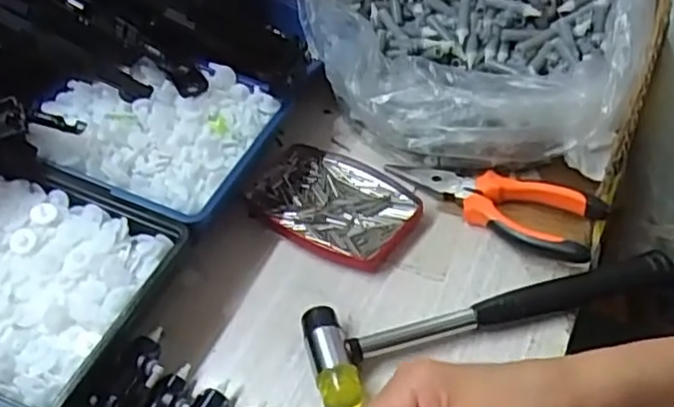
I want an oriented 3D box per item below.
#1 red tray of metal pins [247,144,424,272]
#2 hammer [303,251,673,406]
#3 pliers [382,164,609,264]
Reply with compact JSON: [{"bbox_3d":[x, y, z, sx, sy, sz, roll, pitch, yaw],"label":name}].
[{"bbox_3d":[-0.004,0.001,0.492,0.120,0.012,0.088,20,51,23],"label":"red tray of metal pins"},{"bbox_3d":[0.096,0.065,0.414,0.229,0.021,0.060,-15,46,-9],"label":"hammer"},{"bbox_3d":[0.107,-0.008,0.476,0.155,0.029,0.049,27,54,28],"label":"pliers"}]

